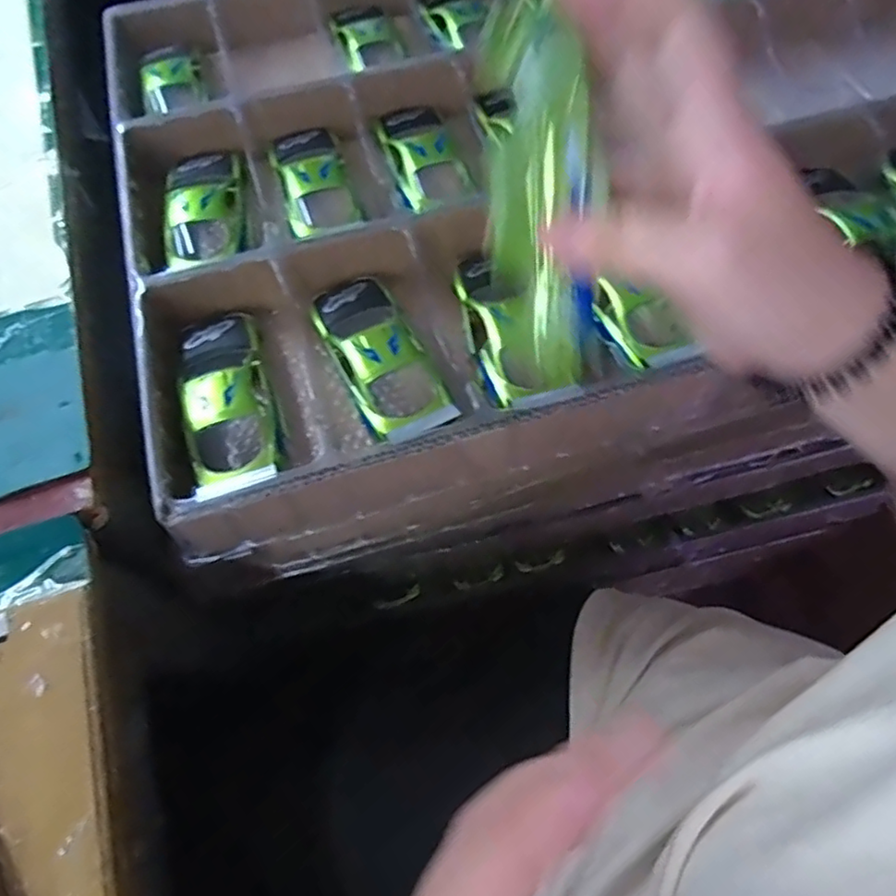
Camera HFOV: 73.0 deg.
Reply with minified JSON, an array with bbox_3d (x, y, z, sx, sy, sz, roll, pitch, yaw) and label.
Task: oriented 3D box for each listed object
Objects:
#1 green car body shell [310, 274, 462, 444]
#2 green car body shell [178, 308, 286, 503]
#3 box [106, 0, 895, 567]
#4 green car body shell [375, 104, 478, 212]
[{"bbox_3d":[-0.040,-0.052,0.355,0.052,0.039,0.128,-24,67,-11],"label":"green car body shell"},{"bbox_3d":[-0.124,-0.027,0.343,0.050,0.038,0.123,-18,66,-8],"label":"green car body shell"},{"bbox_3d":[0.107,-0.231,0.441,0.649,0.068,0.488,-16,66,-7],"label":"box"},{"bbox_3d":[-0.022,-0.212,0.426,0.047,0.022,0.107,-20,66,-9],"label":"green car body shell"}]

